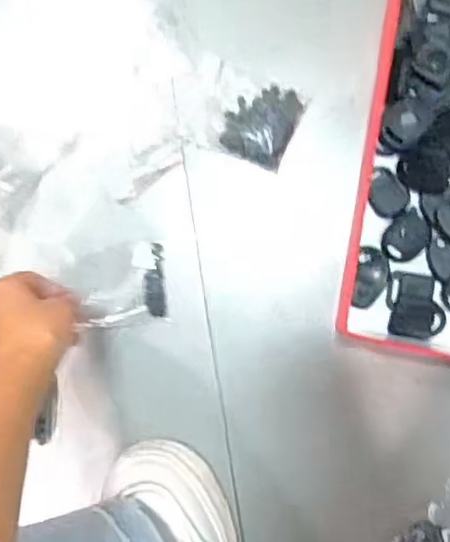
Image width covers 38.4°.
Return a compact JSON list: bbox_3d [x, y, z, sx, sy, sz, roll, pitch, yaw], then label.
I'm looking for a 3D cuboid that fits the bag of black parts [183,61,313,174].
[{"bbox_3d":[0.015,-0.118,0.494,0.079,0.009,0.064,21,92,5],"label":"bag of black parts"}]

